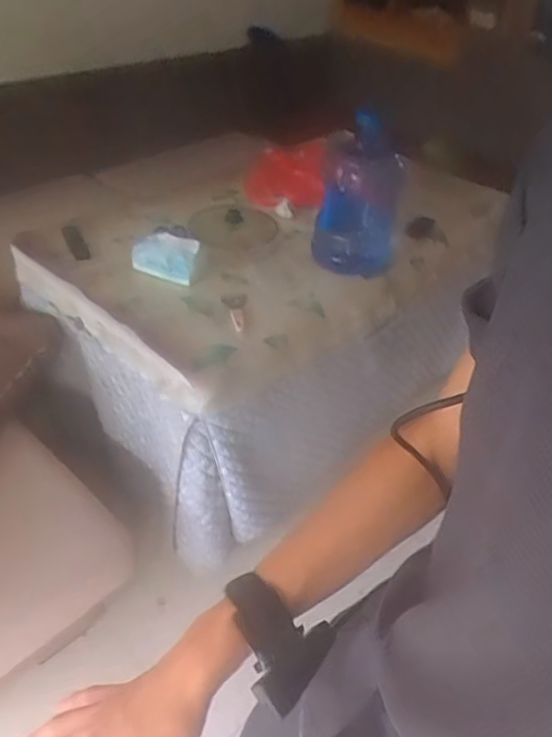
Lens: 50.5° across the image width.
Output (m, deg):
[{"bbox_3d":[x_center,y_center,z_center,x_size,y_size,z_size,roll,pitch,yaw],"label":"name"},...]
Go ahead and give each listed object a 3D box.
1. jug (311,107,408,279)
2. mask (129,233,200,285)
[{"bbox_3d":[0.213,-0.415,1.484,0.202,0.378,0.184,11,40,8],"label":"jug"},{"bbox_3d":[-0.273,-0.279,1.449,0.155,0.089,0.081,18,41,17],"label":"mask"}]

